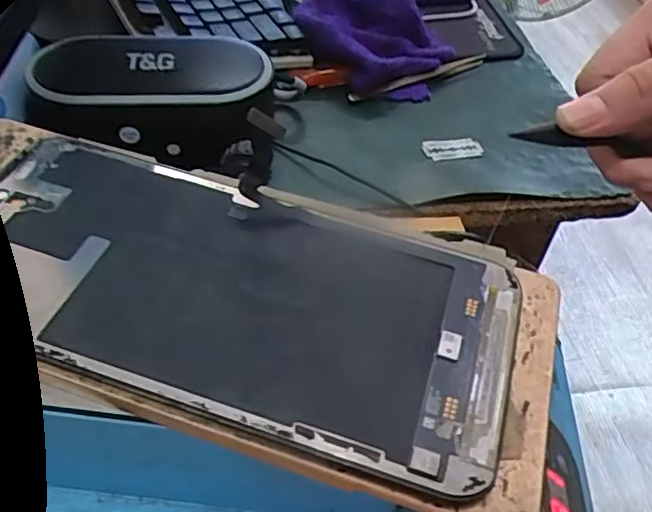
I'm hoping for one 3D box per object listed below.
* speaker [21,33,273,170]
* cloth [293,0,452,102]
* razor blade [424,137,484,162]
[{"bbox_3d":[-0.109,-0.103,0.417,0.144,0.053,0.078,-4,48,-11],"label":"speaker"},{"bbox_3d":[0.062,-0.218,0.555,0.126,0.052,0.230,22,47,15],"label":"cloth"},{"bbox_3d":[0.088,-0.075,0.451,0.040,0.004,0.020,-8,54,-12],"label":"razor blade"}]

